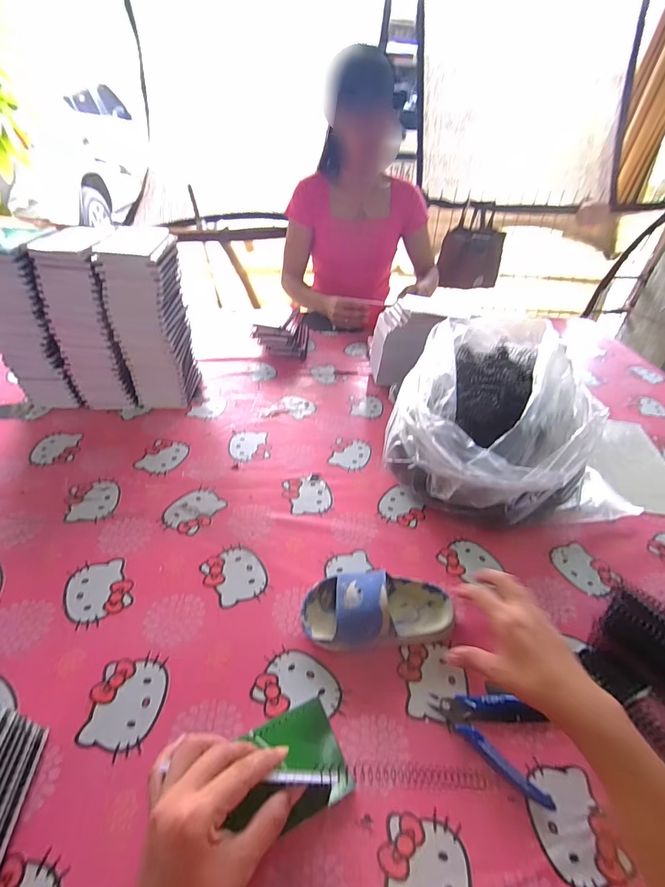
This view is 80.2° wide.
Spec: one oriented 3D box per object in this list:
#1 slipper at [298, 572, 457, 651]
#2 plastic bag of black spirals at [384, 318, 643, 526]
[{"bbox_3d":[0.055,0.188,0.459,0.171,0.061,0.085,-3,41,-9],"label":"slipper"},{"bbox_3d":[0.250,-0.044,0.652,0.335,0.186,0.351,-7,41,-13],"label":"plastic bag of black spirals"}]

